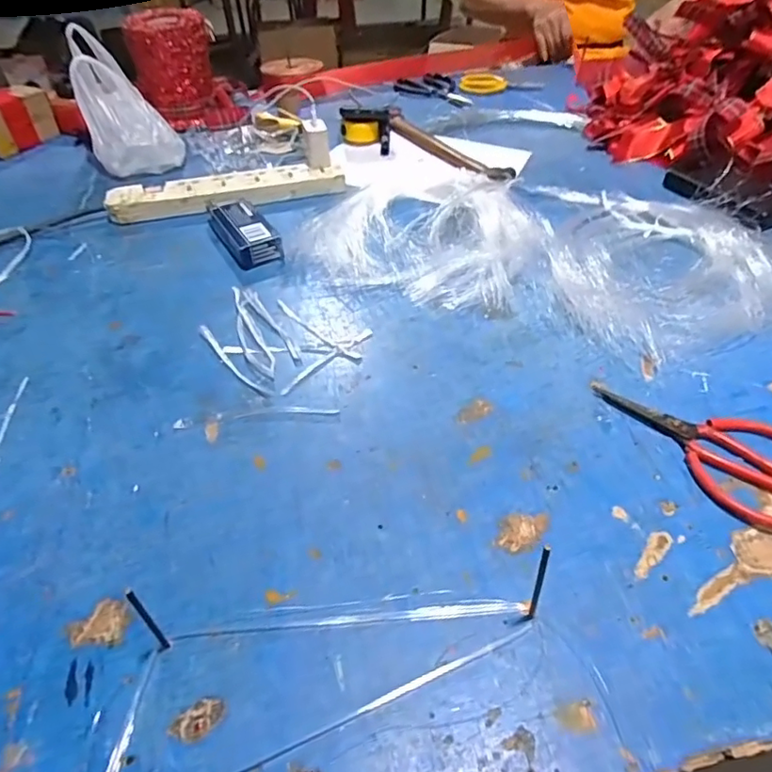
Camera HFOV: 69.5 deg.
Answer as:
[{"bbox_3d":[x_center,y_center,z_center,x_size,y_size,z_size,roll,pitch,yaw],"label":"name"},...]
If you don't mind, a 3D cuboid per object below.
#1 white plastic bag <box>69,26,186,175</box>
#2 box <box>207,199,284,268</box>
[{"bbox_3d":[-0.392,-0.422,0.840,0.124,0.148,0.164,-18,47,-16],"label":"white plastic bag"},{"bbox_3d":[-0.177,-0.191,0.686,0.056,0.027,0.138,-23,49,-20],"label":"box"}]

